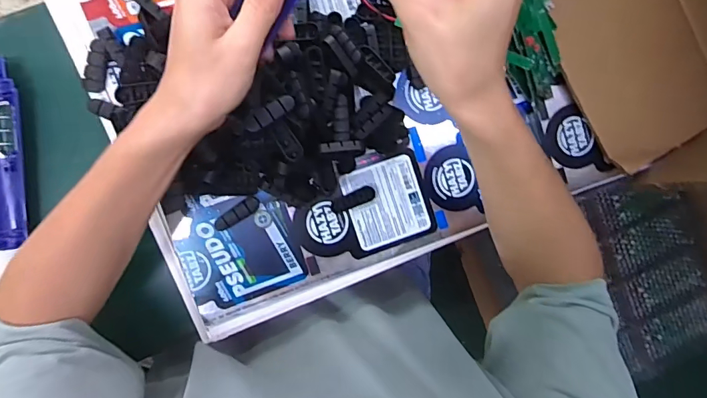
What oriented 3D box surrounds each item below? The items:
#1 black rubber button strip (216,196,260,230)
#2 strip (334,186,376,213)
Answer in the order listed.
[{"bbox_3d":[-0.116,0.015,0.435,0.047,0.008,0.015,-35,99,-5],"label":"black rubber button strip"},{"bbox_3d":[0.001,0.000,0.448,0.045,0.007,0.015,-23,97,-7],"label":"strip"}]

